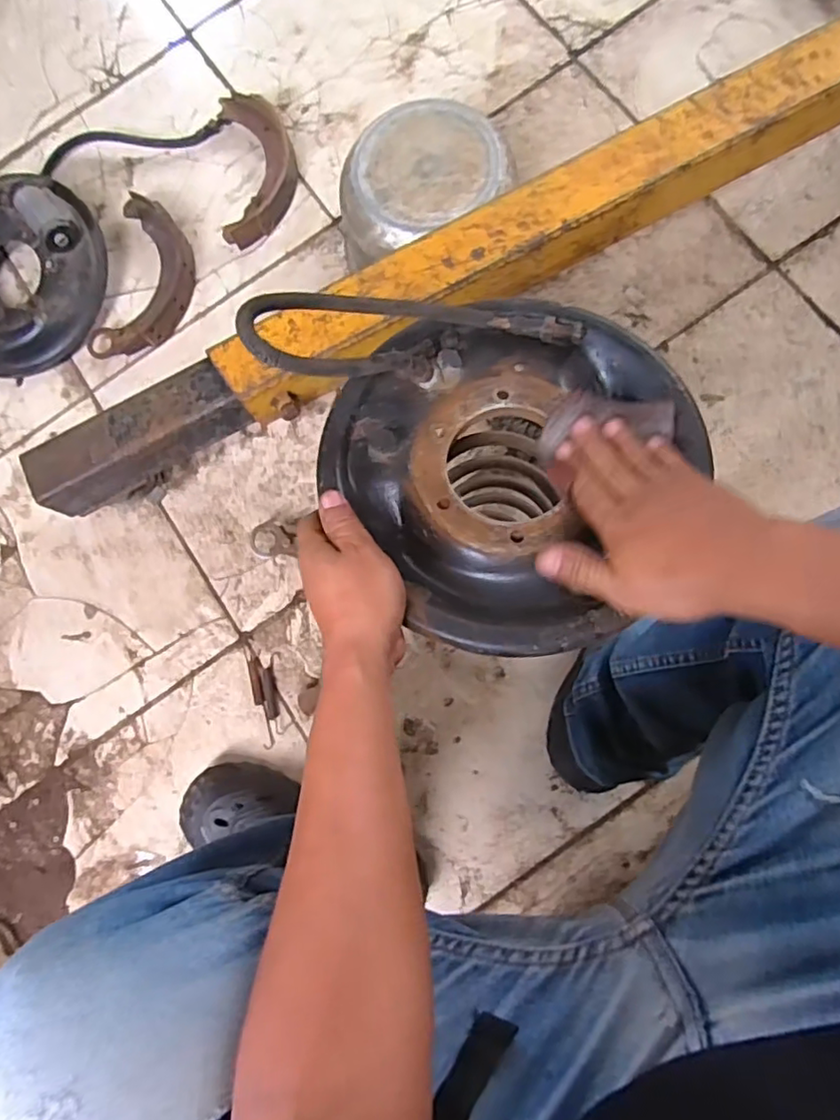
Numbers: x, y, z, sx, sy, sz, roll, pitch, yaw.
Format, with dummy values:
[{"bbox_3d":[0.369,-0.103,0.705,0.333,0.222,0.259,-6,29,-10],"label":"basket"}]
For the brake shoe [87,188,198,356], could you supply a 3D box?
[{"bbox_3d":[-0.371,-0.380,0.832,0.119,0.043,0.222,12,83,6],"label":"brake shoe"}]

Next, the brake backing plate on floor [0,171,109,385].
[{"bbox_3d":[-0.555,-0.389,0.829,0.248,0.090,0.259,-1,82,5],"label":"brake backing plate on floor"}]

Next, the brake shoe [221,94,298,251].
[{"bbox_3d":[-0.220,-0.537,0.842,0.096,0.028,0.220,-6,82,4],"label":"brake shoe"}]

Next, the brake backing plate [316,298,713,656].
[{"bbox_3d":[0.072,-0.074,0.436,0.243,0.055,0.253,-1,82,5],"label":"brake backing plate"}]

